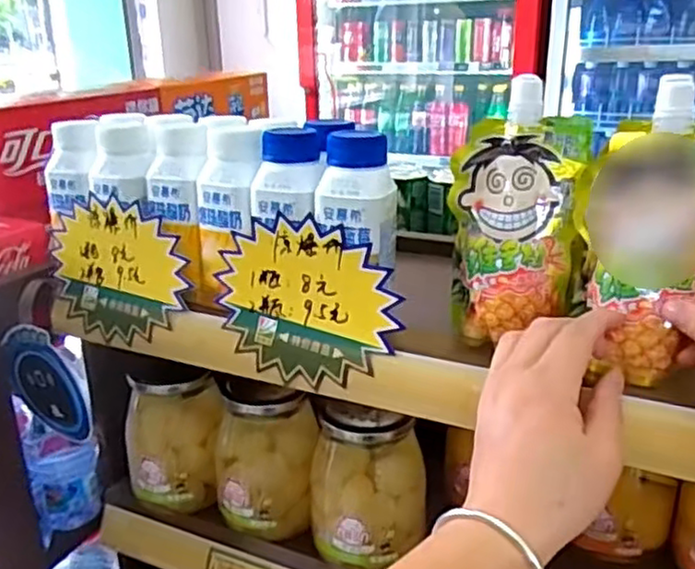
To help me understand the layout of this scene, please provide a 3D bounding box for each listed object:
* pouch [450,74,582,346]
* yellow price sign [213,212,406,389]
[{"bbox_3d":[0.107,-0.039,0.442,0.079,0.147,0.061,1,21,9],"label":"pouch"},{"bbox_3d":[-0.032,0.011,0.485,0.136,0.109,0.009,6,10,25],"label":"yellow price sign"}]

